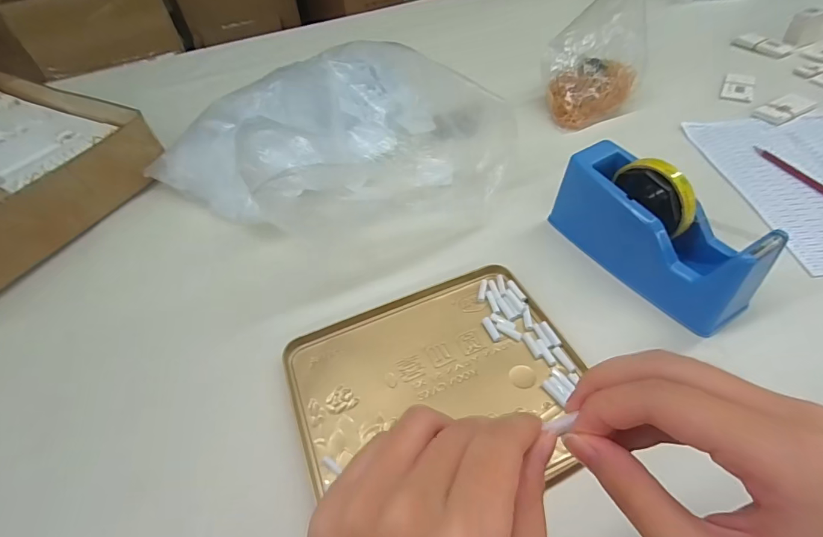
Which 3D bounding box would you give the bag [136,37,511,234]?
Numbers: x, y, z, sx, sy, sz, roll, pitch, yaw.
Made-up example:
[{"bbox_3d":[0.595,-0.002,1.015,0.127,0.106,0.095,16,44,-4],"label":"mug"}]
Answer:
[{"bbox_3d":[-0.104,-0.172,0.561,0.454,0.117,0.306,14,52,18],"label":"bag"}]

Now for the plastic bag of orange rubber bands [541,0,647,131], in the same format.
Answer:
[{"bbox_3d":[0.278,-0.314,0.628,0.144,0.163,0.166,10,51,15],"label":"plastic bag of orange rubber bands"}]

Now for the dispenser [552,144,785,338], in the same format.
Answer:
[{"bbox_3d":[0.237,-0.040,0.413,0.072,0.108,0.199,-25,51,-14],"label":"dispenser"}]

